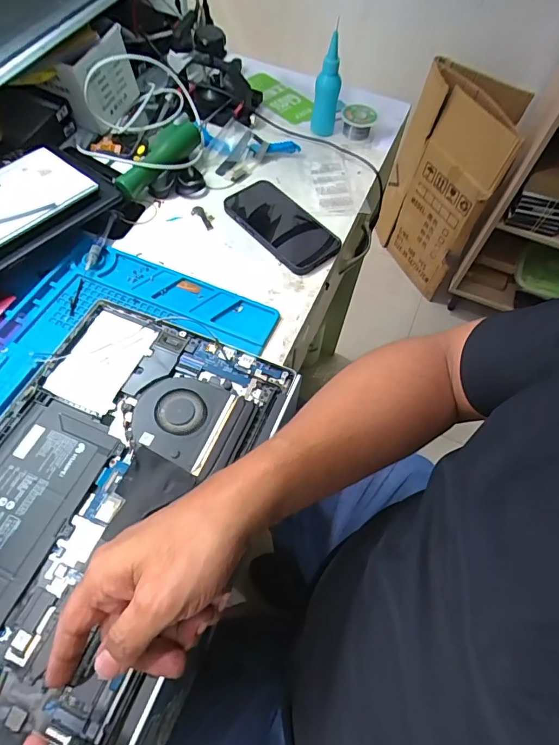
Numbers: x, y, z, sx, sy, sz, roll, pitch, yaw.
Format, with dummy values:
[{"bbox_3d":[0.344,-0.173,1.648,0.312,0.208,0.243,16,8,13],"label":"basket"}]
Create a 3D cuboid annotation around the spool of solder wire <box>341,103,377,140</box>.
[{"bbox_3d":[0.110,-0.352,0.609,0.046,0.028,0.041,8,60,1],"label":"spool of solder wire"}]

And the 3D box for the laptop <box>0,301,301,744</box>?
[{"bbox_3d":[-0.155,0.099,0.361,0.232,0.013,0.349,21,61,8],"label":"laptop"}]

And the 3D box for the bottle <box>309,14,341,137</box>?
[{"bbox_3d":[0.064,-0.379,0.573,0.033,0.127,0.030,11,60,2],"label":"bottle"}]

